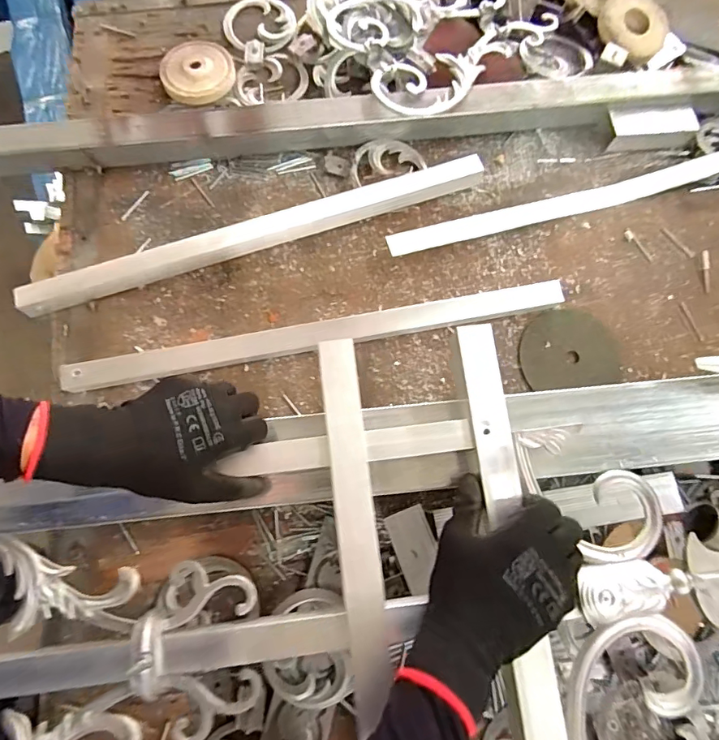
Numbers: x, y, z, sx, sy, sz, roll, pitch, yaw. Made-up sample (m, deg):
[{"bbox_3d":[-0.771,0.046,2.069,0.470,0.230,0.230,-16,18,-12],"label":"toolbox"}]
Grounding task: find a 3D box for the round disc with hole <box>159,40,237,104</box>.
[{"bbox_3d":[-0.221,-0.407,0.633,0.096,0.020,0.111,-11,75,-4],"label":"round disc with hole"}]

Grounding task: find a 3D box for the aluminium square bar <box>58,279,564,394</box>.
[{"bbox_3d":[-0.041,-0.035,0.522,0.540,0.032,0.031,-11,75,-4],"label":"aluminium square bar"}]

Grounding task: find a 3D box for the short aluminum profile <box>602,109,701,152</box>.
[{"bbox_3d":[0.381,-0.316,0.609,0.125,0.037,0.043,-8,75,-3],"label":"short aluminum profile"}]

